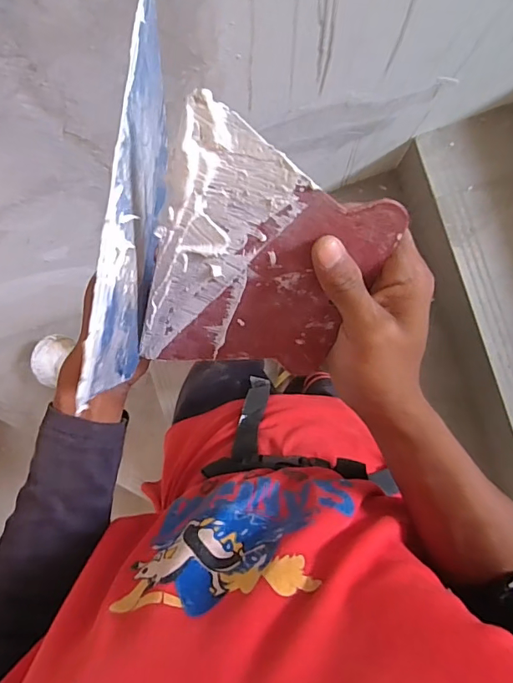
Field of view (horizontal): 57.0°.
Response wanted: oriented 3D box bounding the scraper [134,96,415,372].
[{"bbox_3d":[0.003,-0.036,0.270,0.116,0.005,0.161,14,134,-10],"label":"scraper"}]

